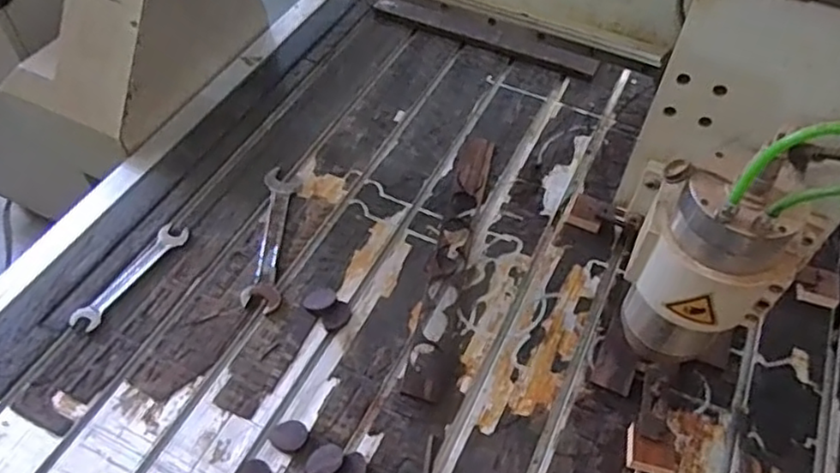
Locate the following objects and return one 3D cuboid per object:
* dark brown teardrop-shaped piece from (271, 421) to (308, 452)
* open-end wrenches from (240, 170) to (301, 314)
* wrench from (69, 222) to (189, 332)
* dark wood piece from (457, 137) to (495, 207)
[{"bbox_3d":[-0.152,0.233,0.758,0.042,0.005,0.036,-16,54,-13],"label":"dark brown teardrop-shaped piece"},{"bbox_3d":[-0.212,-0.002,0.938,0.053,0.009,0.259,1,52,-1],"label":"open-end wrenches"},{"bbox_3d":[-0.391,0.053,0.884,0.041,0.006,0.185,24,56,16],"label":"wrench"},{"bbox_3d":[0.085,-0.107,1.026,0.053,0.012,0.135,10,53,6],"label":"dark wood piece"}]

